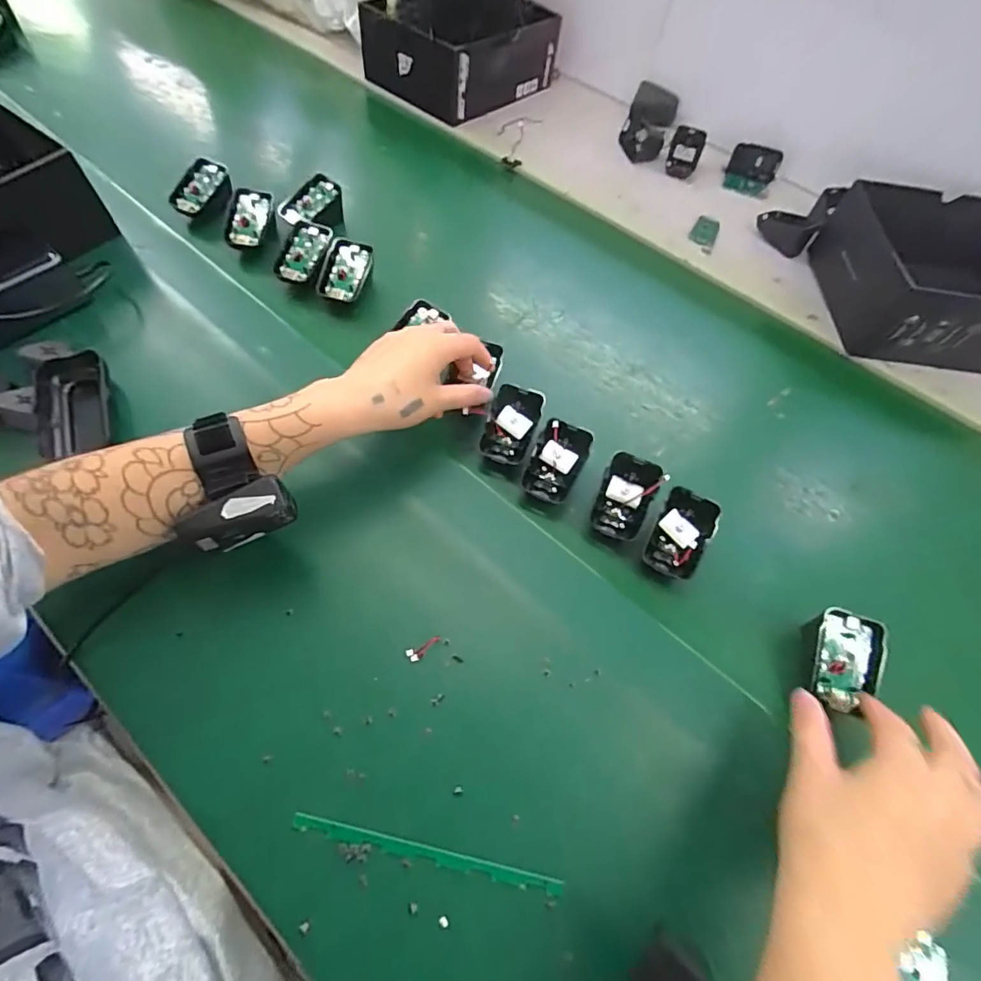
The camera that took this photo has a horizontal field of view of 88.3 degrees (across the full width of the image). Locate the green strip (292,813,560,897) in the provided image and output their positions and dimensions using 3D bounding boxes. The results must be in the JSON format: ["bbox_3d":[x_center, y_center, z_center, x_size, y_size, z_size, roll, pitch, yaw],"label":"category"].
[{"bbox_3d":[-0.039,0.220,0.305,0.164,0.004,0.008,11,62,4],"label":"green strip"}]

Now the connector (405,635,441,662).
[{"bbox_3d":[-0.047,0.112,0.360,0.026,0.006,0.010,-32,65,-6],"label":"connector"}]

